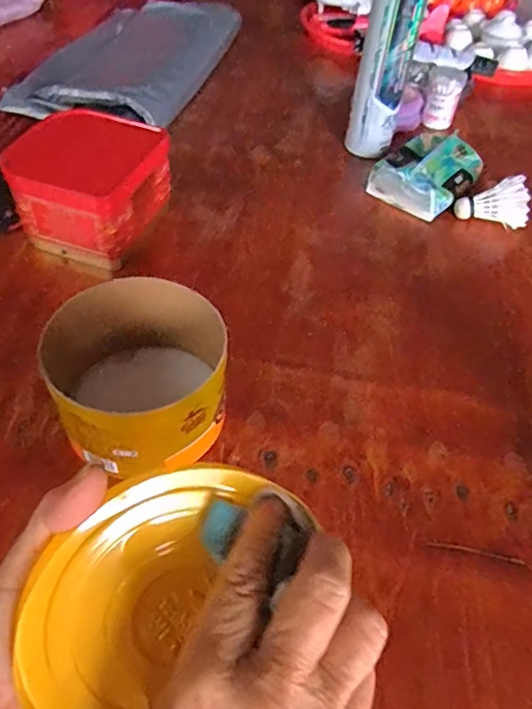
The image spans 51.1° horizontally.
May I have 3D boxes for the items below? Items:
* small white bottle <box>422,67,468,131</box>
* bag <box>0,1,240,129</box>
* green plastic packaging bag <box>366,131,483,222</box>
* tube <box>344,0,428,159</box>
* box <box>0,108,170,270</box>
[{"bbox_3d":[0.270,-0.392,0.856,0.057,0.077,0.052,15,52,8],"label":"small white bottle"},{"bbox_3d":[-0.214,-0.496,0.905,0.254,0.057,0.441,14,52,8],"label":"bag"},{"bbox_3d":[0.212,-0.242,0.736,0.115,0.050,0.146,37,58,23],"label":"green plastic packaging bag"},{"bbox_3d":[0.155,-0.377,0.733,0.068,0.230,0.066,11,51,5],"label":"tube"},{"bbox_3d":[-0.192,-0.186,0.617,0.135,0.107,0.141,20,52,12],"label":"box"}]

